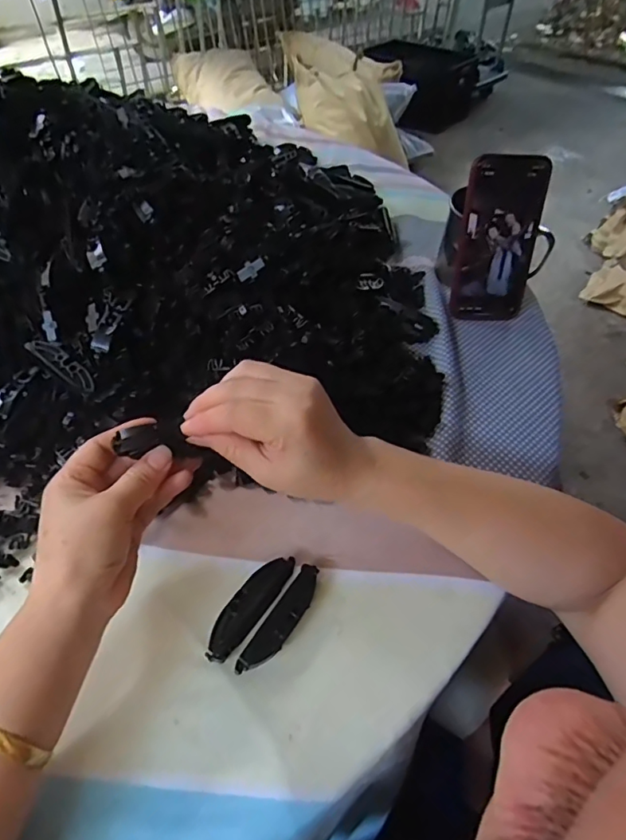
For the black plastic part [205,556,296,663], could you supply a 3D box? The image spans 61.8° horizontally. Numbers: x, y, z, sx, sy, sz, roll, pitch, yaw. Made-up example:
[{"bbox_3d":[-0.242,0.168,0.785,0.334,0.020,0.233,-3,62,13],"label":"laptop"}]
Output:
[{"bbox_3d":[-0.041,0.121,0.346,0.022,0.007,0.080,29,54,19],"label":"black plastic part"}]

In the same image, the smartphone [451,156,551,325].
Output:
[{"bbox_3d":[0.185,-0.179,0.523,0.075,0.155,0.015,0,30,0],"label":"smartphone"}]

